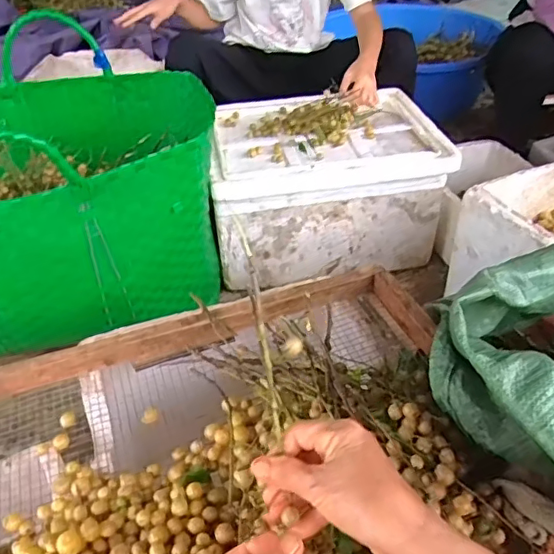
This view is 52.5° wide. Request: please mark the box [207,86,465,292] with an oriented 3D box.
[{"bbox_3d":[0.103,-0.209,1.246,0.467,0.290,0.323,-5,40,-4],"label":"box"}]

